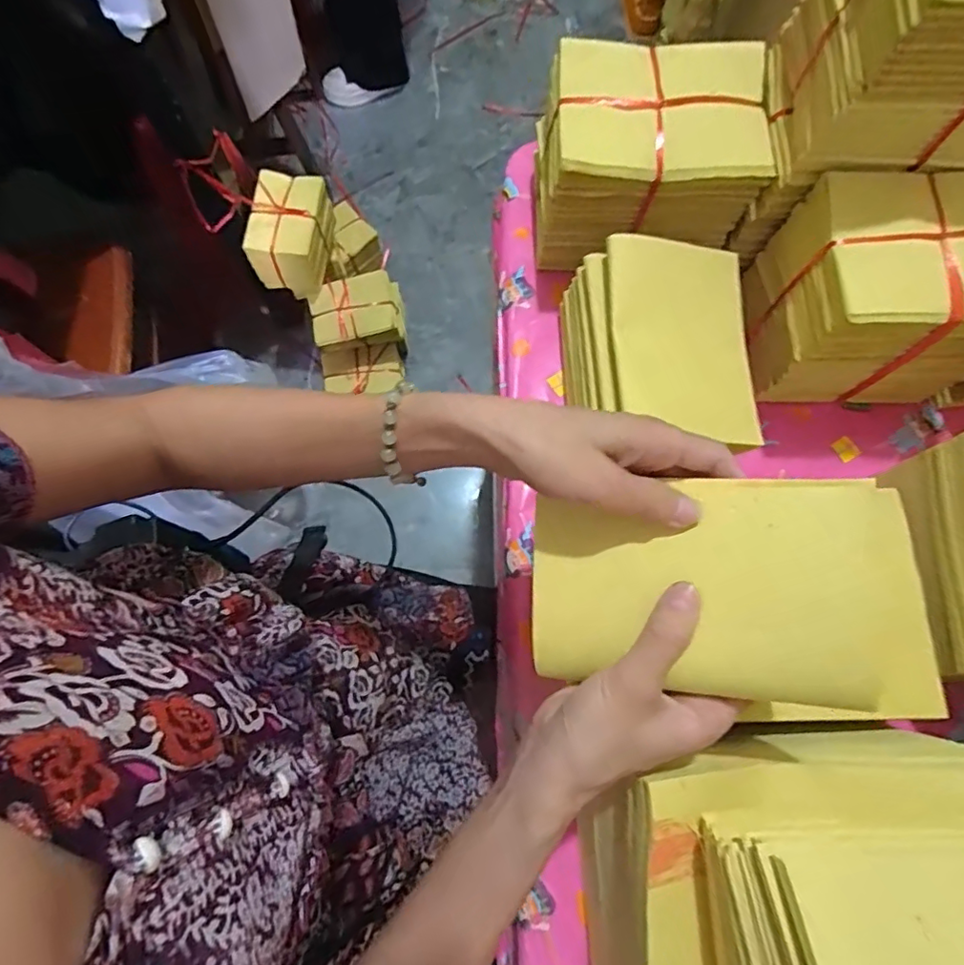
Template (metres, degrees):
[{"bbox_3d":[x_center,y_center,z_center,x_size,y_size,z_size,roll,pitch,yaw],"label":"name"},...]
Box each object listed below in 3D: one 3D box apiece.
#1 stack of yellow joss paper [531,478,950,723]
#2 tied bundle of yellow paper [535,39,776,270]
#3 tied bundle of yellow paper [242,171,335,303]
[{"bbox_3d":[0.114,0.057,0.282,0.179,0.015,0.111,-3,82,20],"label":"stack of yellow joss paper"},{"bbox_3d":[0.135,-0.269,0.470,0.169,0.115,0.113,-2,74,-3],"label":"tied bundle of yellow paper"},{"bbox_3d":[-0.358,-0.463,1.064,0.119,0.153,0.163,8,74,0],"label":"tied bundle of yellow paper"}]

